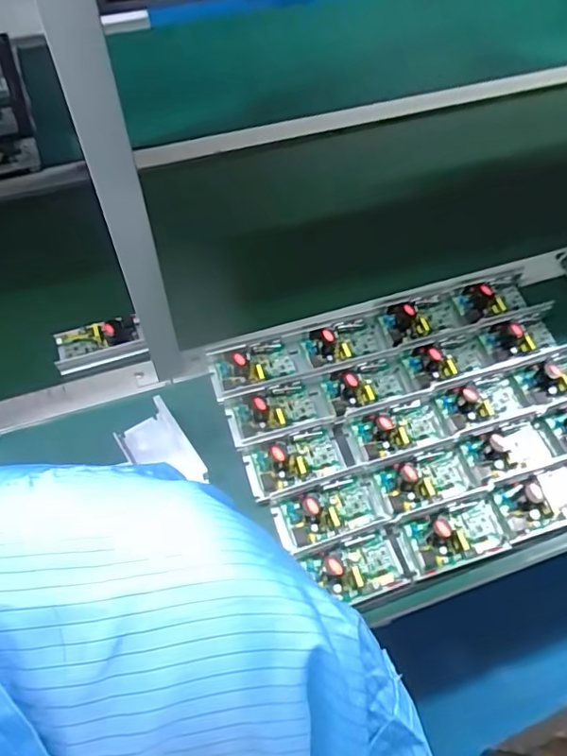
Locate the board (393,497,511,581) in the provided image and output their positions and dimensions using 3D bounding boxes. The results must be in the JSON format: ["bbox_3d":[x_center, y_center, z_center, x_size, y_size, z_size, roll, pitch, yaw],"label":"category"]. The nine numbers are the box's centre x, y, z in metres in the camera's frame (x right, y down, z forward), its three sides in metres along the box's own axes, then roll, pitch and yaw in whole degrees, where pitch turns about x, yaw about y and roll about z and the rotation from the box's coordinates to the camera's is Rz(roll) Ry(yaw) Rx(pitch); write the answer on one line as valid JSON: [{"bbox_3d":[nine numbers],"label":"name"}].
[{"bbox_3d":[0.224,0.199,0.723,0.143,0.052,0.072,-13,62,-9],"label":"board"}]

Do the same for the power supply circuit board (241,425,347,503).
[{"bbox_3d":[0.021,0.106,0.753,0.123,0.047,0.069,-16,63,-11],"label":"power supply circuit board"}]

